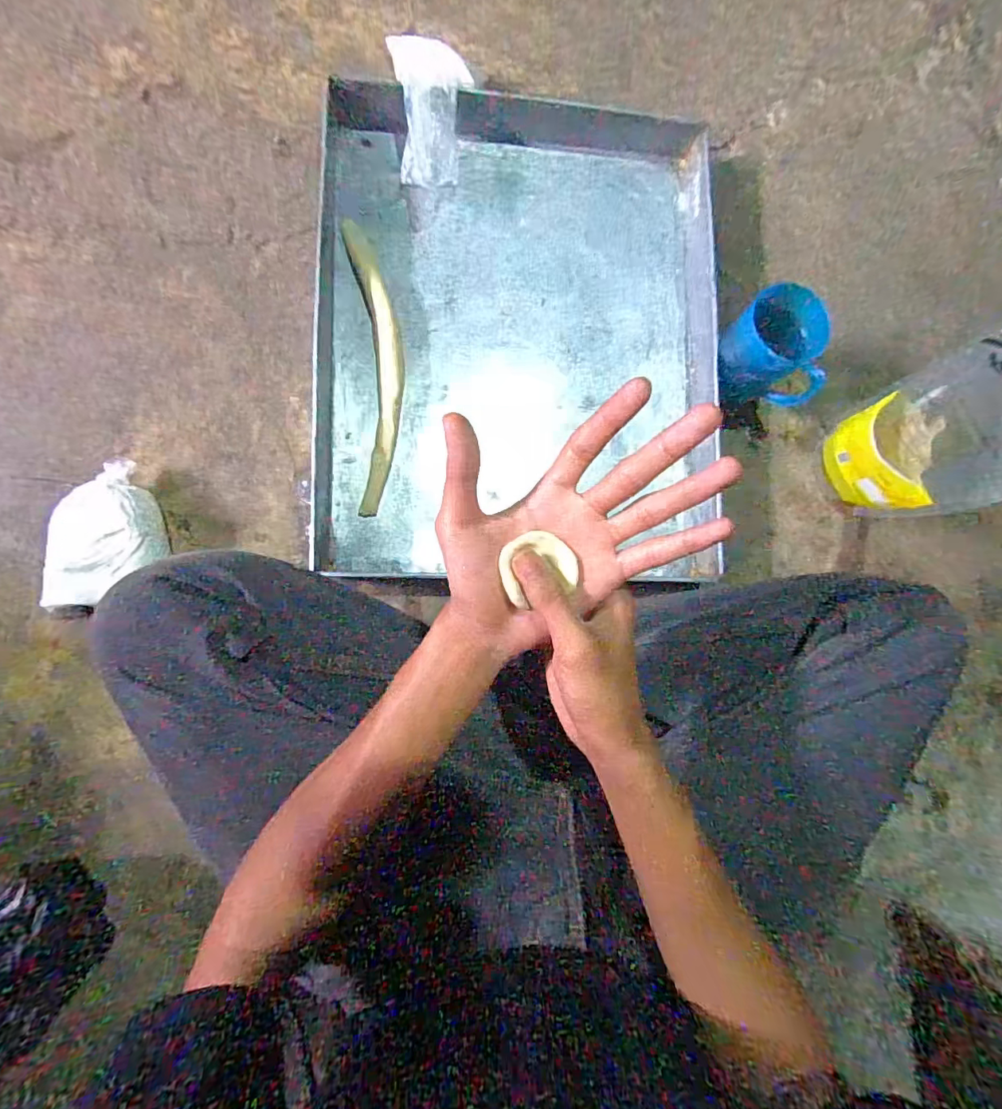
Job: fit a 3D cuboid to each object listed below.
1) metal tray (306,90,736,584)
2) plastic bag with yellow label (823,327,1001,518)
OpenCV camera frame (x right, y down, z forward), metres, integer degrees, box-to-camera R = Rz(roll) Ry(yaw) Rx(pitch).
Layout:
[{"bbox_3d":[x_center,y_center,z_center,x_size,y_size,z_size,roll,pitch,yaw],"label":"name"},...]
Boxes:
[{"bbox_3d":[0.024,-0.239,0.558,0.435,0.039,0.525,1,87,-8],"label":"metal tray"},{"bbox_3d":[0.421,-0.116,0.495,0.061,0.241,0.150,-15,87,-9],"label":"plastic bag with yellow label"}]

